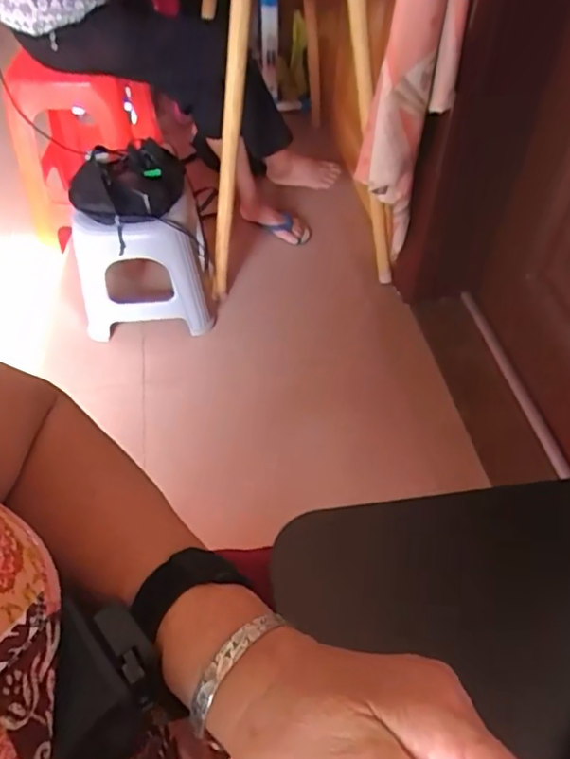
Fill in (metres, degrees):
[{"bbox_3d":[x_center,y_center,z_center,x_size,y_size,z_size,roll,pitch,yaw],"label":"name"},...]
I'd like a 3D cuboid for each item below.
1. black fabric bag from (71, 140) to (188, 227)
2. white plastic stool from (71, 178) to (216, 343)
[{"bbox_3d":[-0.348,-0.434,1.248,0.228,0.079,0.225,10,52,8],"label":"black fabric bag"},{"bbox_3d":[-0.336,-0.282,1.371,0.293,0.292,0.230,4,51,4],"label":"white plastic stool"}]

